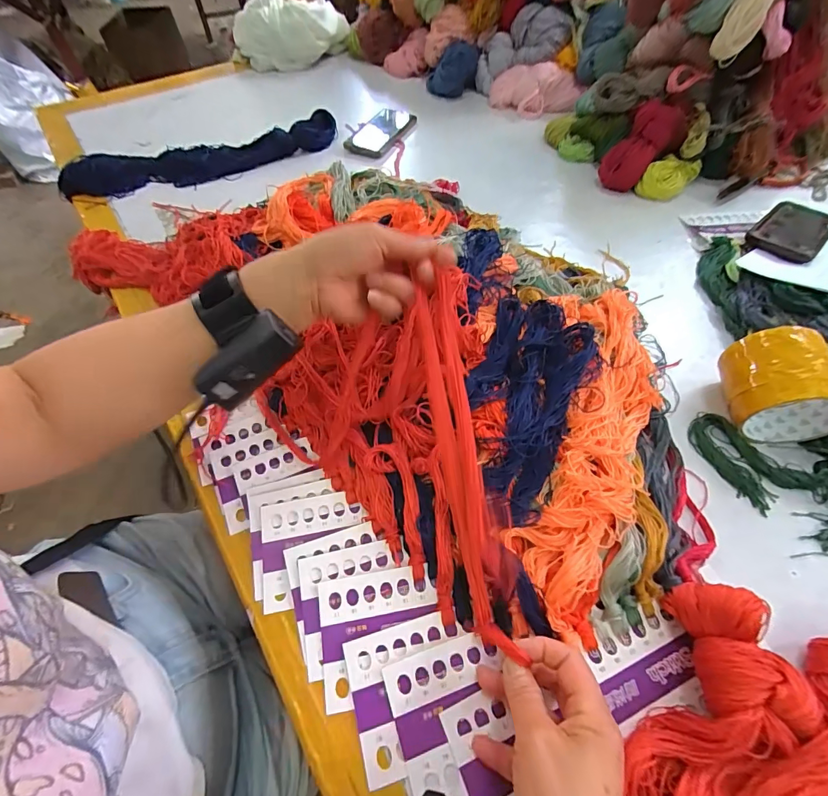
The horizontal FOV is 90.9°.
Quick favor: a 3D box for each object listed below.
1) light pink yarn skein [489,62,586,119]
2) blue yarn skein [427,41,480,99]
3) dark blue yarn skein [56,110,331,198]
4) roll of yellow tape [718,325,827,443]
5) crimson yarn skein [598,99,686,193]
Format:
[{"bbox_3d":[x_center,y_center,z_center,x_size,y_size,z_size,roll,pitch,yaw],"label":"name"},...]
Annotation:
[{"bbox_3d":[0.230,-0.575,0.769,0.176,0.063,0.076,15,58,11],"label":"light pink yarn skein"},{"bbox_3d":[0.079,-0.644,0.801,0.102,0.072,0.059,-4,57,-1],"label":"blue yarn skein"},{"bbox_3d":[-0.347,-0.403,0.682,0.447,0.038,0.091,-16,58,-8],"label":"dark blue yarn skein"},{"bbox_3d":[0.342,-0.013,0.382,0.090,0.081,0.080,5,57,5],"label":"roll of yellow tape"},{"bbox_3d":[0.348,-0.378,0.625,0.086,0.094,0.101,32,62,20],"label":"crimson yarn skein"}]

